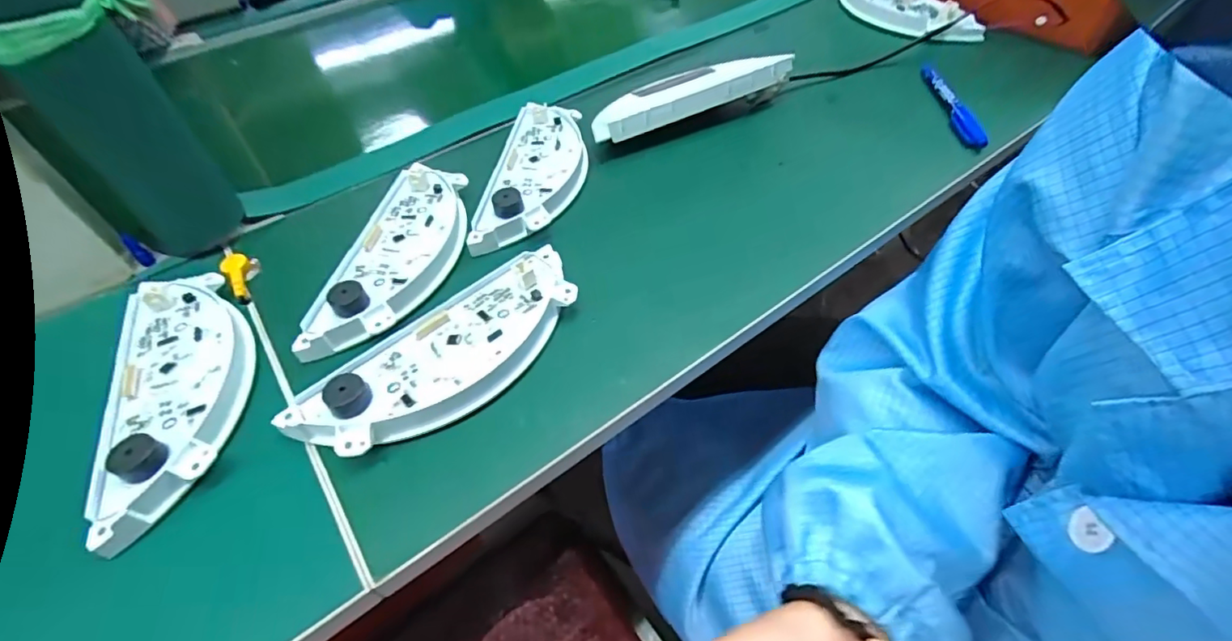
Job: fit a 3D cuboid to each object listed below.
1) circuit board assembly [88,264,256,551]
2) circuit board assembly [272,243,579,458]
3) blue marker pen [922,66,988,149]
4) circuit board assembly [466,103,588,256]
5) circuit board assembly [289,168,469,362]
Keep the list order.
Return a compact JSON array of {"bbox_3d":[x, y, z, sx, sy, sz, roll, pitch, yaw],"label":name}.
[{"bbox_3d":[-0.244,0.031,0.298,0.067,0.021,0.169,-22,51,-14],"label":"circuit board assembly"},{"bbox_3d":[-0.091,0.016,0.301,0.172,0.021,0.063,-37,56,-25],"label":"circuit board assembly"},{"bbox_3d":[0.285,-0.186,0.459,0.016,0.012,0.119,-3,49,3],"label":"blue marker pen"},{"bbox_3d":[-0.057,-0.113,0.406,0.066,0.021,0.164,4,50,9],"label":"circuit board assembly"},{"bbox_3d":[-0.144,-0.048,0.357,0.069,0.020,0.165,2,49,6],"label":"circuit board assembly"}]

